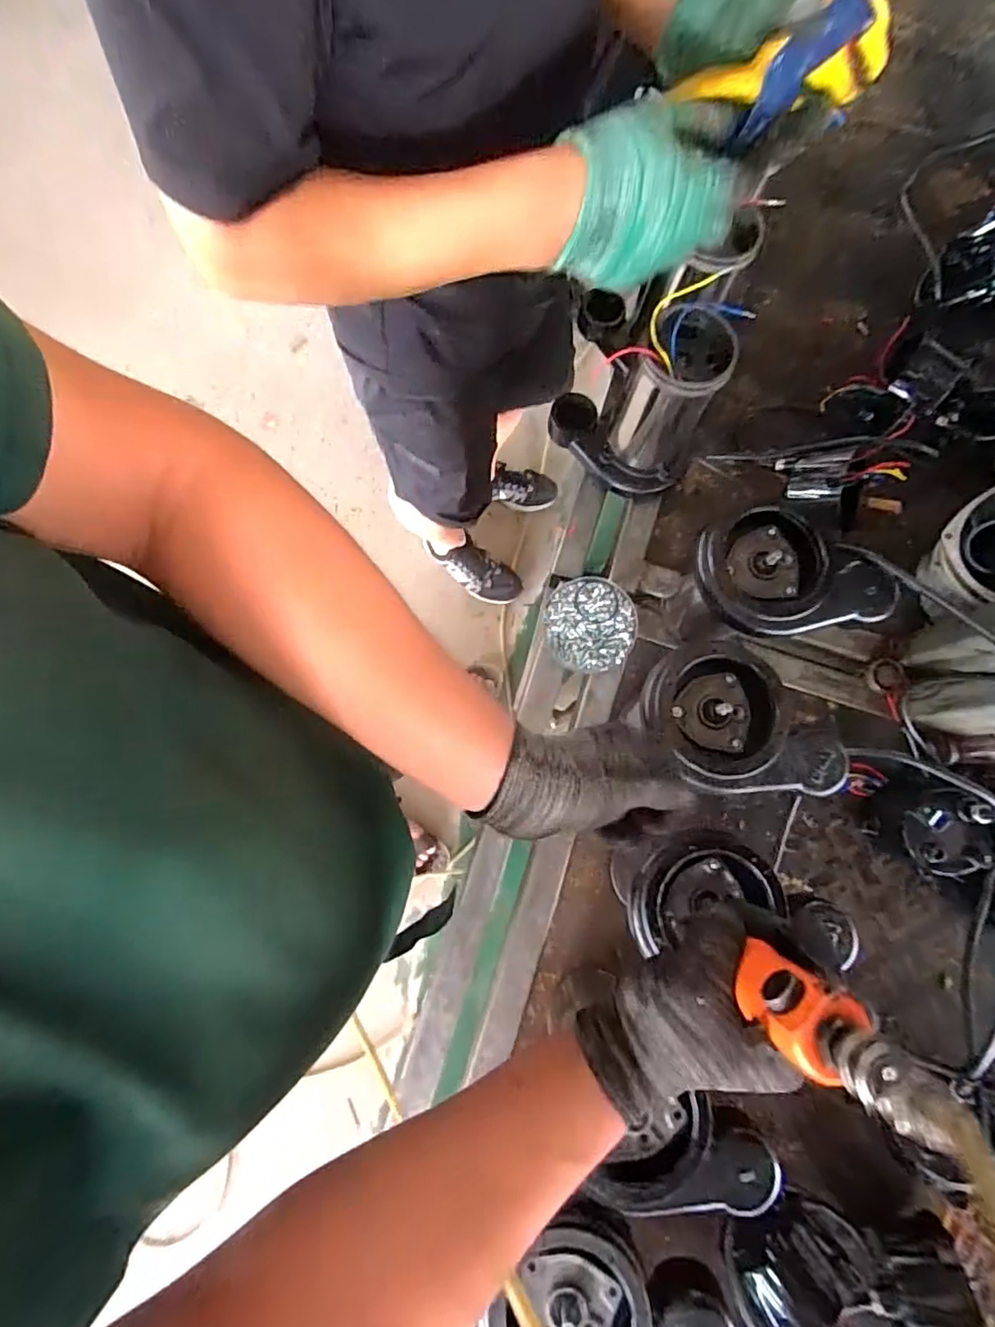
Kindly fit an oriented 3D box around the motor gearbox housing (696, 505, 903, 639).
[{"bbox_3d":[0.260,-0.081,0.524,0.153,0.033,0.110,-8,79,-1],"label":"motor gearbox housing"}]

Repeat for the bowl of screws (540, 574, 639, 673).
[{"bbox_3d":[0.104,-0.043,0.672,0.099,0.027,0.106,0,78,-1],"label":"bowl of screws"}]

